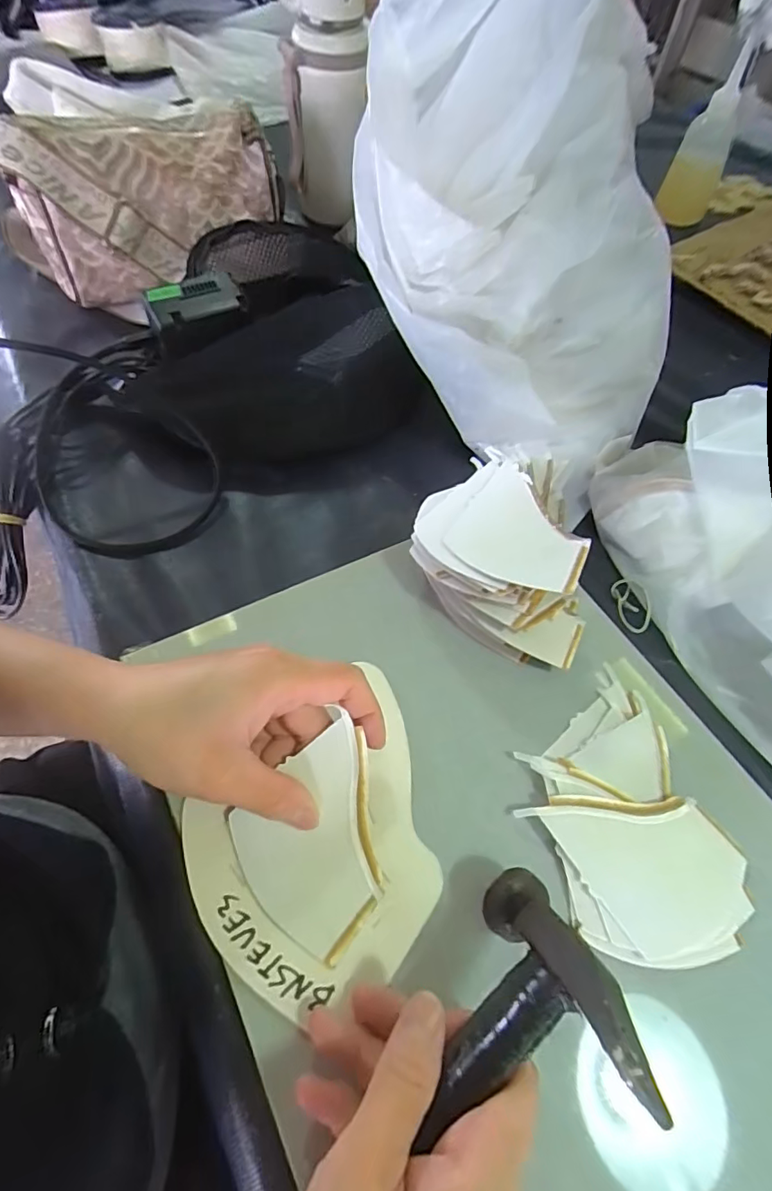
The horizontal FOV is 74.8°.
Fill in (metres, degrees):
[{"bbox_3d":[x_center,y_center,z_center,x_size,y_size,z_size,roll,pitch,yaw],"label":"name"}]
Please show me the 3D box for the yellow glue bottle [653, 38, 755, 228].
[{"bbox_3d":[0.398,-0.559,0.624,0.064,0.152,0.048,26,63,13],"label":"yellow glue bottle"}]

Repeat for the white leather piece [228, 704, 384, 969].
[{"bbox_3d":[-0.029,0.113,0.242,0.074,0.031,0.082,36,66,18],"label":"white leather piece"}]

